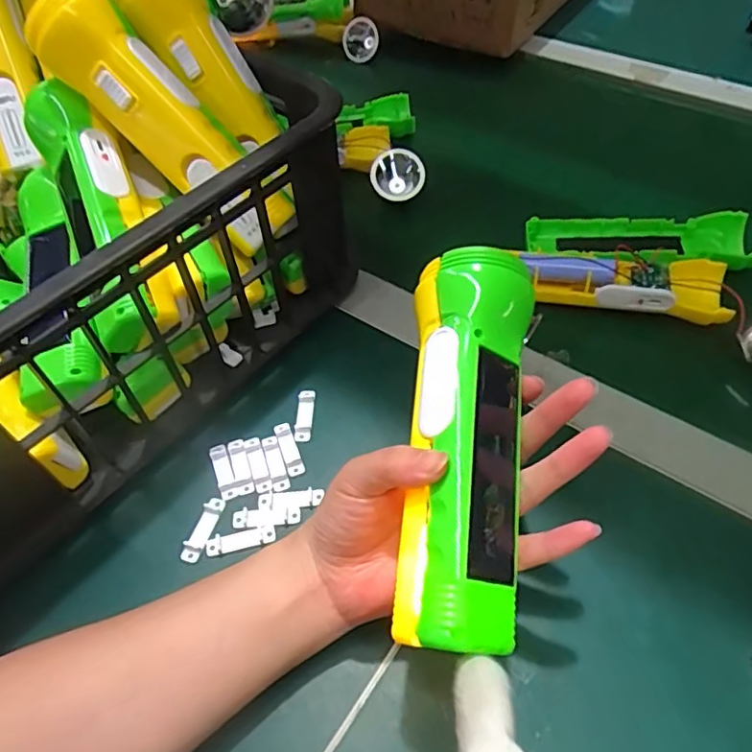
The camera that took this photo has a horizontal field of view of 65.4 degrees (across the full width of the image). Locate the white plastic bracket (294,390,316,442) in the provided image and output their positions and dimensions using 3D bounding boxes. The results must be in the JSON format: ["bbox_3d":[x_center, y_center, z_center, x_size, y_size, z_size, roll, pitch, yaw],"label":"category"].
[{"bbox_3d":[-0.044,0.024,0.363,0.009,0.005,0.036,1,54,3],"label":"white plastic bracket"}]

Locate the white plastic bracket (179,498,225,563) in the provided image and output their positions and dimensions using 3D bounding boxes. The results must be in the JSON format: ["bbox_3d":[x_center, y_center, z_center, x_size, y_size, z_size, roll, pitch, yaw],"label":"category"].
[{"bbox_3d":[-0.094,0.083,0.319,0.010,0.004,0.036,15,56,13],"label":"white plastic bracket"}]

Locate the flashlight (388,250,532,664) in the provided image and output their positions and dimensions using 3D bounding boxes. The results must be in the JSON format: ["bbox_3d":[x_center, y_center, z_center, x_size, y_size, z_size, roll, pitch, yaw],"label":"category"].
[{"bbox_3d":[0.038,0.027,0.249,0.047,0.049,0.160,5,69,5],"label":"flashlight"}]

